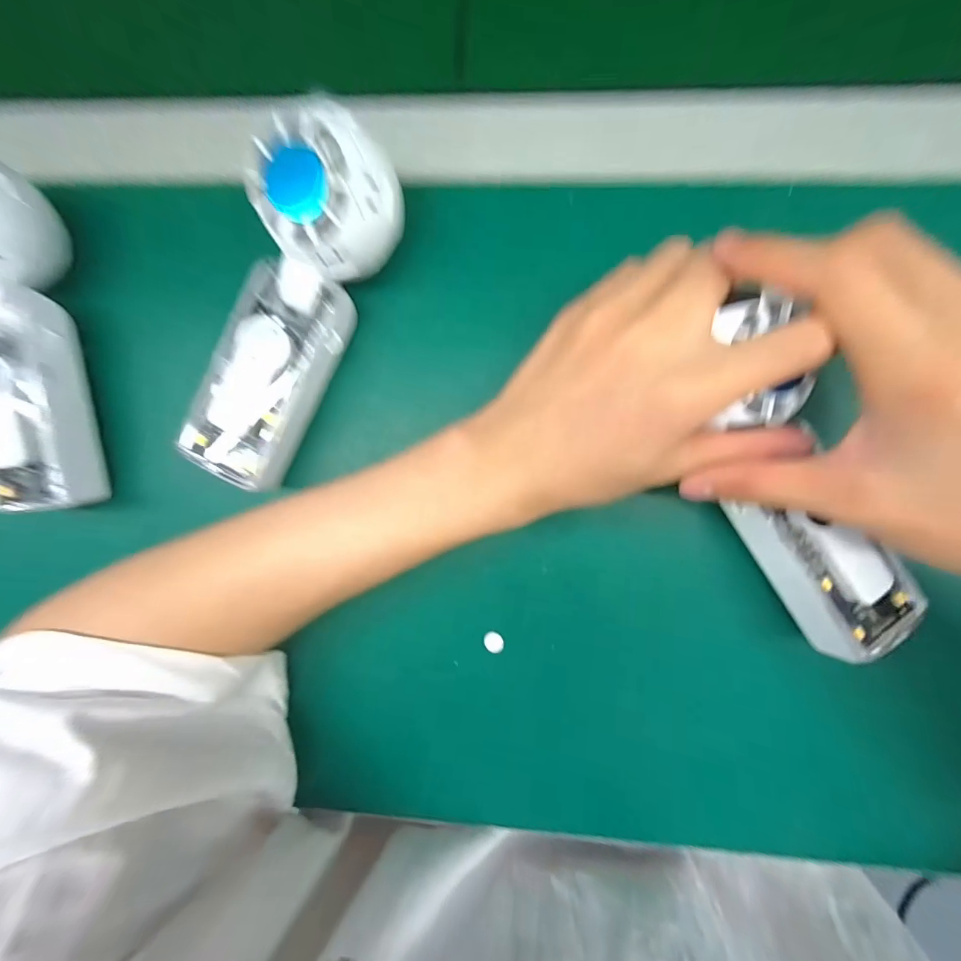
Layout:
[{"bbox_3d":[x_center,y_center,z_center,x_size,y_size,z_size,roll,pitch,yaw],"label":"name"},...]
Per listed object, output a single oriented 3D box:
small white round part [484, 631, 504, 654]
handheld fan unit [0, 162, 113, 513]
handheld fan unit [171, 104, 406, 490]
[{"bbox_3d":[0.007,0.088,0.231,0.010,0.004,0.012,-35,89,2],"label":"small white round part"},{"bbox_3d":[-0.237,-0.066,0.209,0.048,0.054,0.161,-9,90,2],"label":"handheld fan unit"},{"bbox_3d":[-0.092,-0.078,0.204,0.055,0.042,0.168,28,105,2],"label":"handheld fan unit"}]

